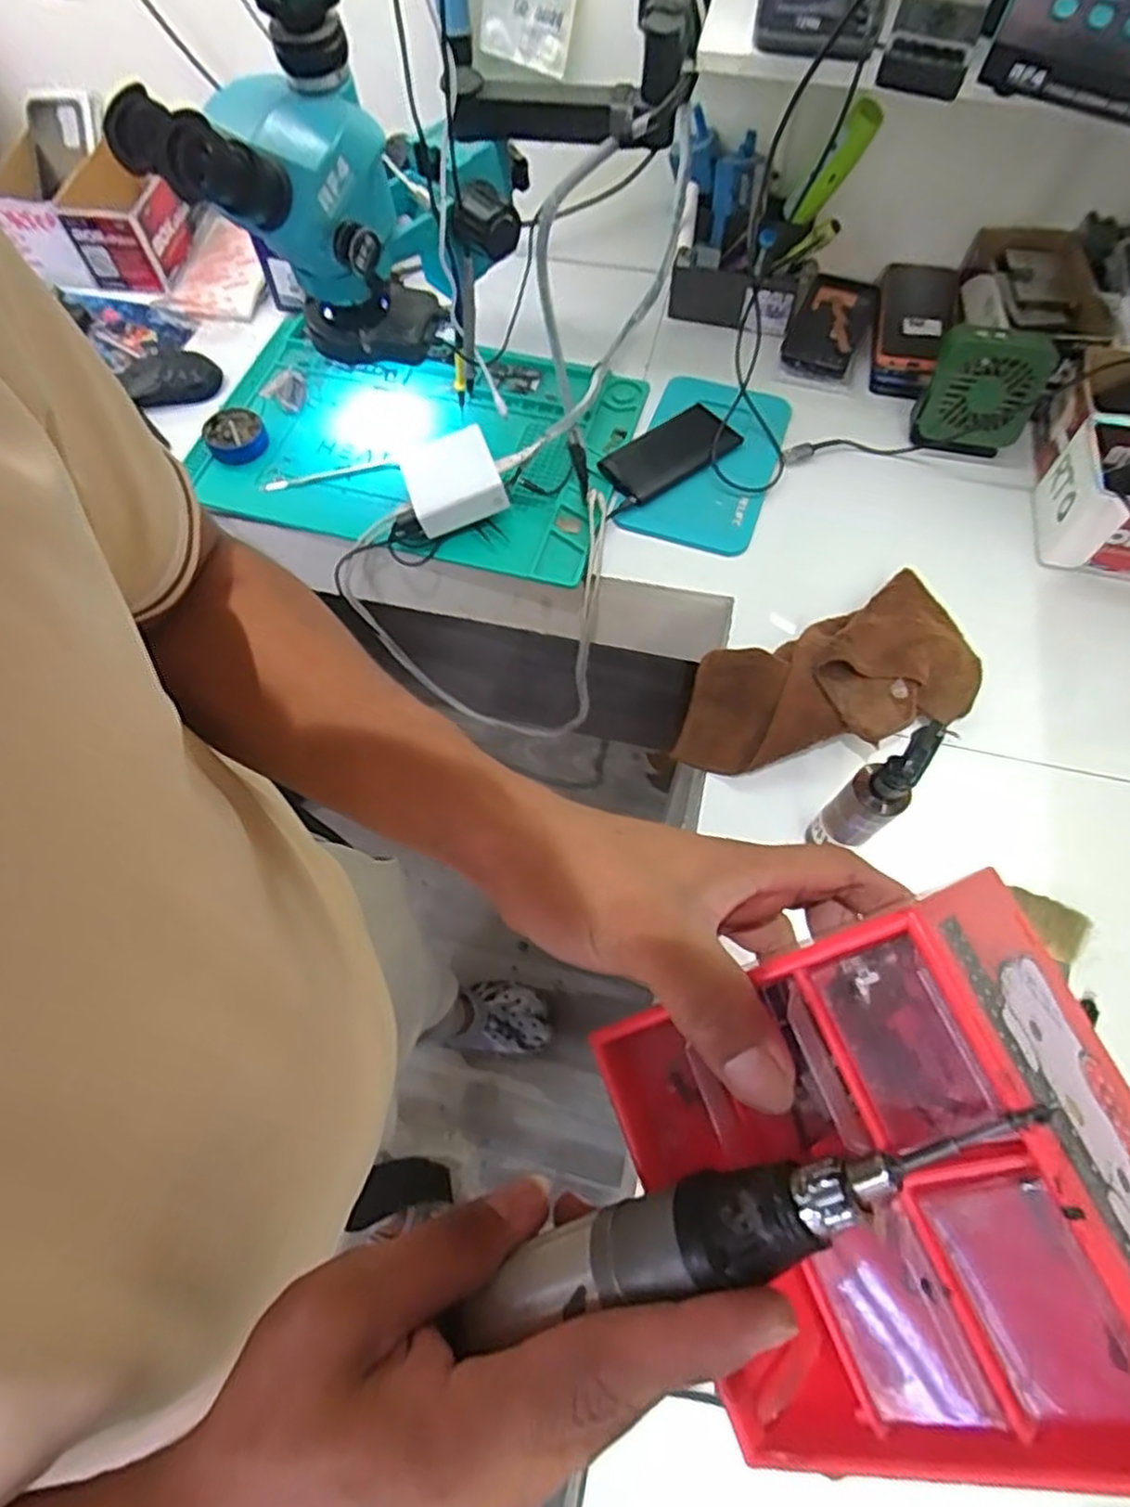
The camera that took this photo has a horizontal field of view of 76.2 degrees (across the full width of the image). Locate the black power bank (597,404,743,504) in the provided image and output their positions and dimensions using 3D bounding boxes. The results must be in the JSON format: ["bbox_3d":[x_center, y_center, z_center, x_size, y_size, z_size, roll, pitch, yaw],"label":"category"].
[{"bbox_3d":[0.107,-0.309,0.735,0.139,0.010,0.073,-35,68,-15],"label":"black power bank"}]

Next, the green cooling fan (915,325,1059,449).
[{"bbox_3d":[0.413,-0.356,0.719,0.102,0.112,0.054,18,66,10],"label":"green cooling fan"}]

